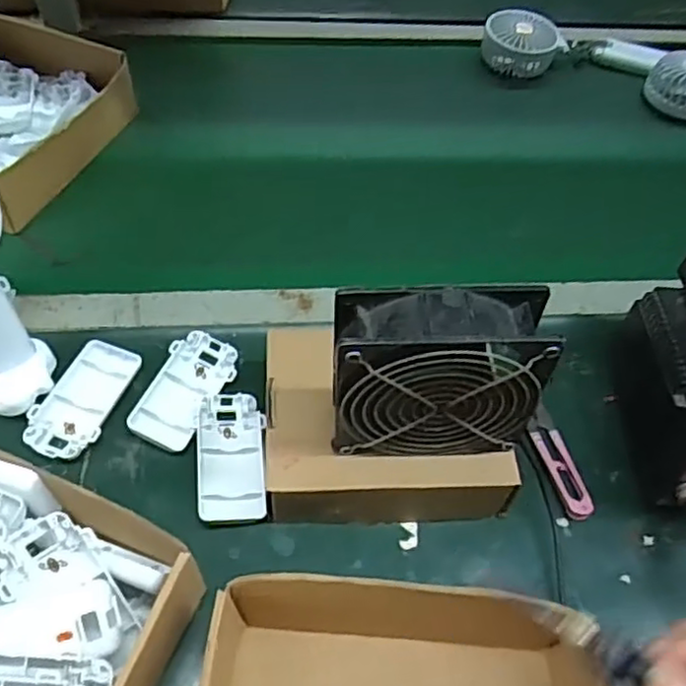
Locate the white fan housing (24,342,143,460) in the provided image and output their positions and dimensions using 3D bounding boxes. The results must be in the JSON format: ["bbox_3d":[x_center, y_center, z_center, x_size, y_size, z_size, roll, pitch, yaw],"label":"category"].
[{"bbox_3d":[-0.191,0.041,0.500,0.050,0.012,0.098,15,54,6],"label":"white fan housing"}]

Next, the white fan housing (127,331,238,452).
[{"bbox_3d":[-0.118,0.034,0.510,0.050,0.017,0.095,22,55,10],"label":"white fan housing"}]

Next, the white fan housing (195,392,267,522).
[{"bbox_3d":[-0.078,0.080,0.479,0.047,0.016,0.097,-1,54,-6],"label":"white fan housing"}]

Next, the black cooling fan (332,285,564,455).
[{"bbox_3d":[0.053,0.019,0.404,0.118,0.109,0.047,0,54,-6],"label":"black cooling fan"}]

